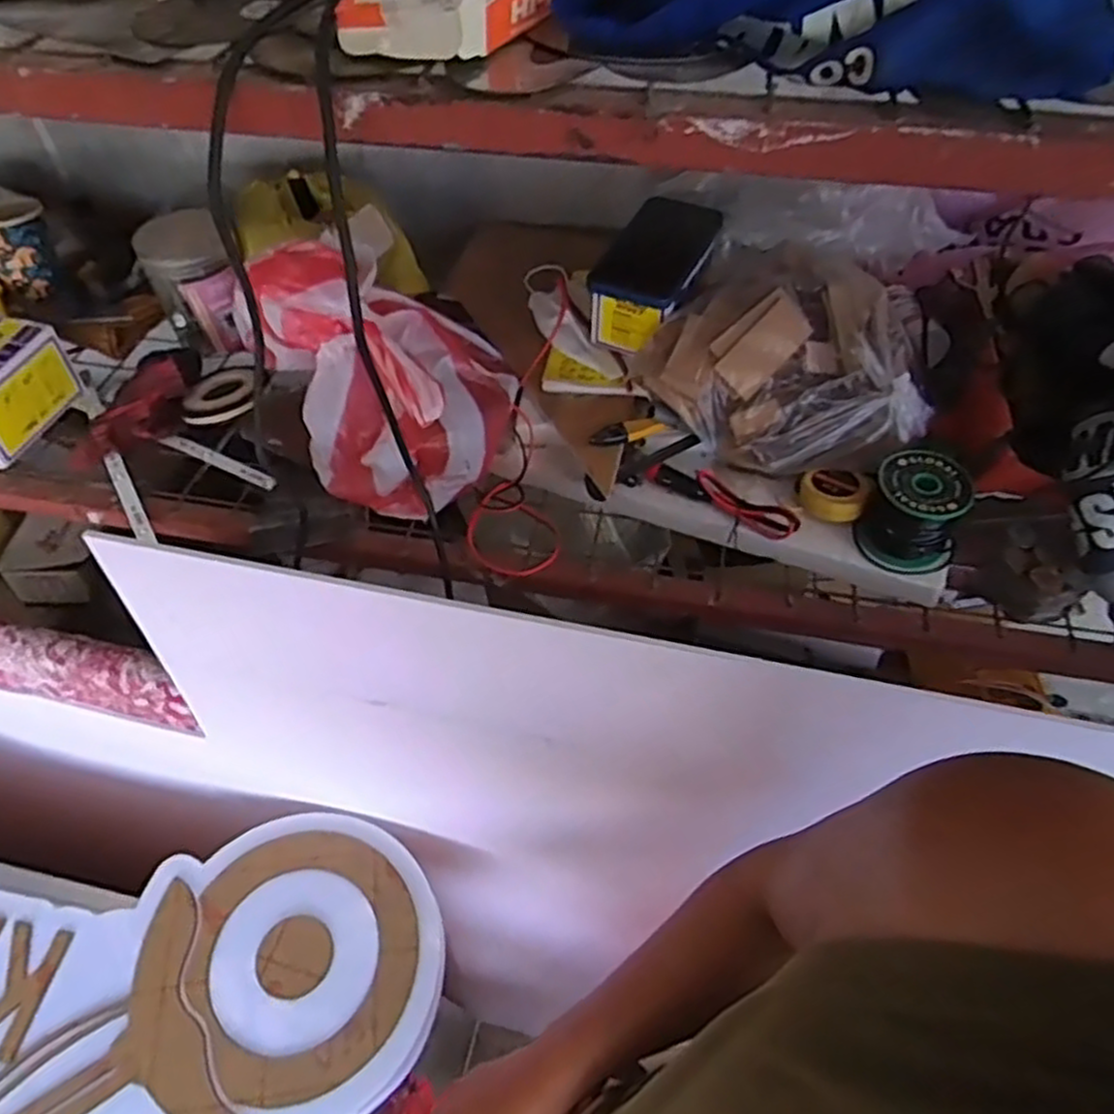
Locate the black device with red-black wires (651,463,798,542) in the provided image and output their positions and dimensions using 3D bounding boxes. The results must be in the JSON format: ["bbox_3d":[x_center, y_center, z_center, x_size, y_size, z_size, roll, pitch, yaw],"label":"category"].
[{"bbox_3d":[0.144,-0.054,0.668,0.136,0.021,0.022,28,56,20],"label":"black device with red-black wires"}]

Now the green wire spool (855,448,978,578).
[{"bbox_3d":[0.294,-0.036,0.626,0.076,0.074,0.066,25,55,18],"label":"green wire spool"}]

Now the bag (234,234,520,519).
[{"bbox_3d":[-0.149,-0.157,0.681,0.205,0.166,0.172,5,52,3],"label":"bag"}]

